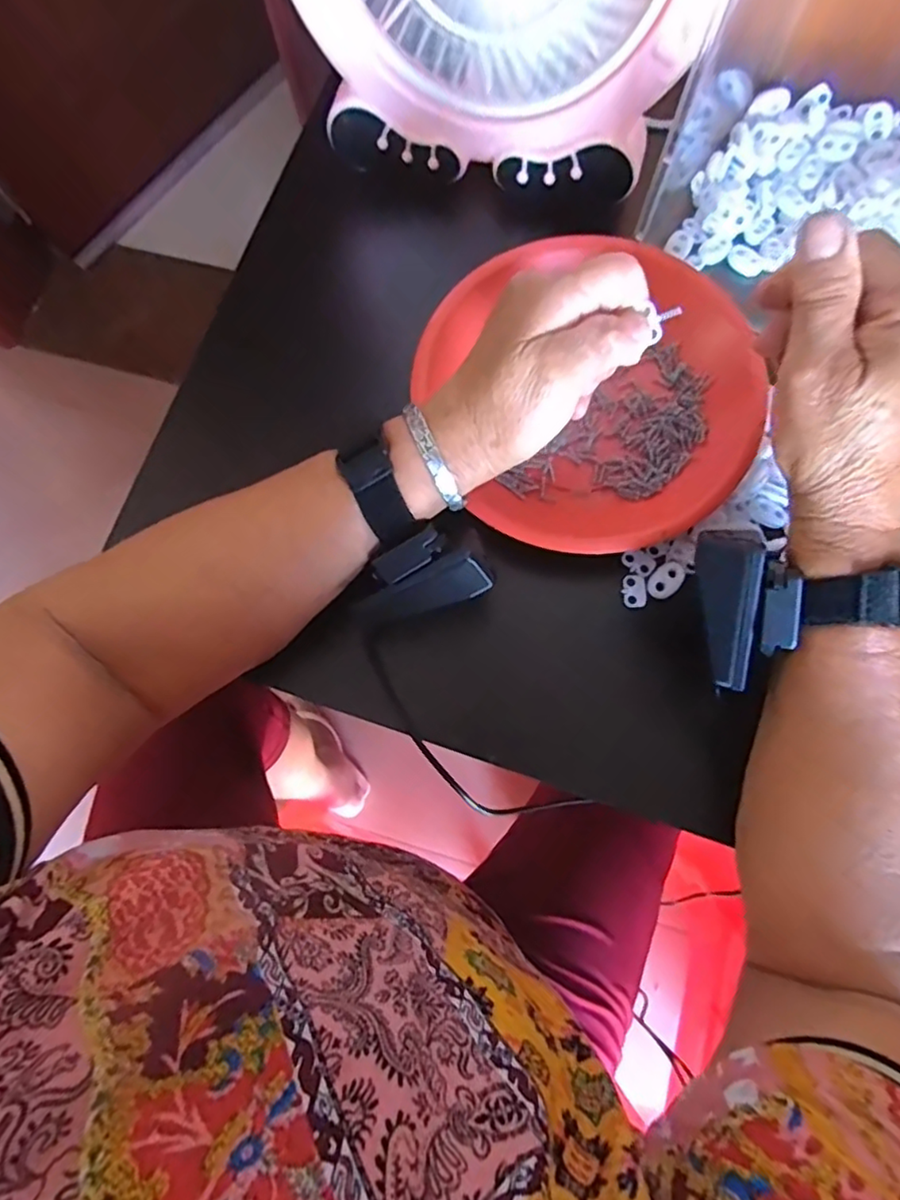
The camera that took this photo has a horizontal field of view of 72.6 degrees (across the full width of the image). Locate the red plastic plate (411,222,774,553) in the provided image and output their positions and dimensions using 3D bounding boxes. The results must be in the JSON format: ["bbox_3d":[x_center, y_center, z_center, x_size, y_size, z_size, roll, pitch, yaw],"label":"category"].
[{"bbox_3d":[0.084,-0.122,0.359,0.186,0.033,0.191,0,77,1],"label":"red plastic plate"}]

